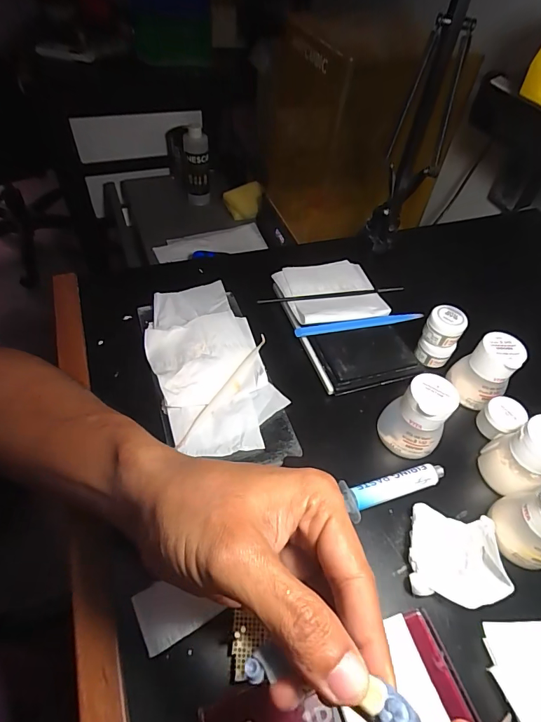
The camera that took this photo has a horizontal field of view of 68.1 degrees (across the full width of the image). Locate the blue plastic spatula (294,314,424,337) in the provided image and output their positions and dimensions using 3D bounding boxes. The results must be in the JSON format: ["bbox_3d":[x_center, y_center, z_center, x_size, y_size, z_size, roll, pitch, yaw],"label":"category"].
[{"bbox_3d":[0.089,-0.036,0.399,0.133,0.007,0.009,-8,53,-12],"label":"blue plastic spatula"}]

